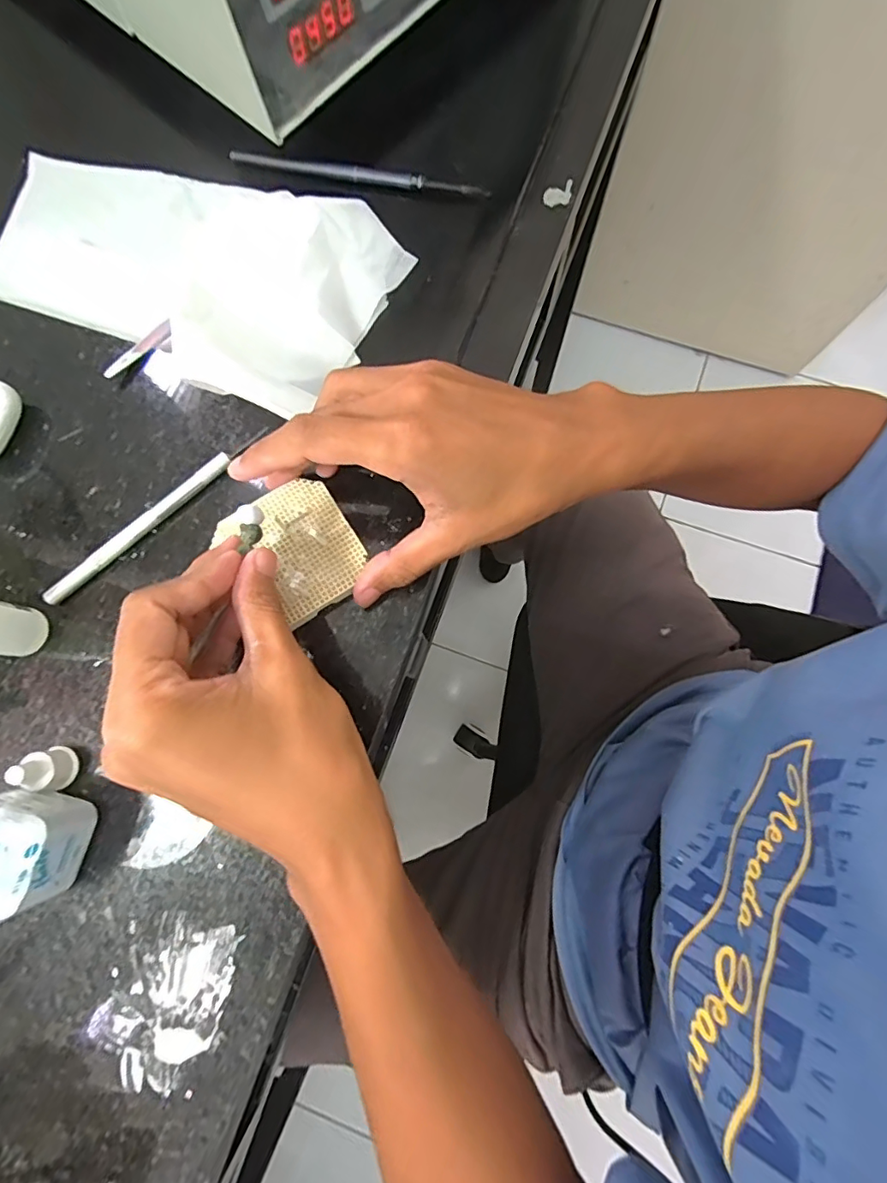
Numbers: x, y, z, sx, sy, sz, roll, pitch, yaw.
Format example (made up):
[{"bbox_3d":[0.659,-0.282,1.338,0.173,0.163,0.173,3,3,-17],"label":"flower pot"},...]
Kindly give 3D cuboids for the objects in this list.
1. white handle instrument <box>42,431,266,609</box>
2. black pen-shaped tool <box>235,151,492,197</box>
[{"bbox_3d":[-0.149,-0.040,0.274,0.136,0.010,0.009,-41,81,-7],"label":"white handle instrument"},{"bbox_3d":[-0.056,-0.270,0.333,0.169,0.005,0.006,11,79,3],"label":"black pen-shaped tool"}]

